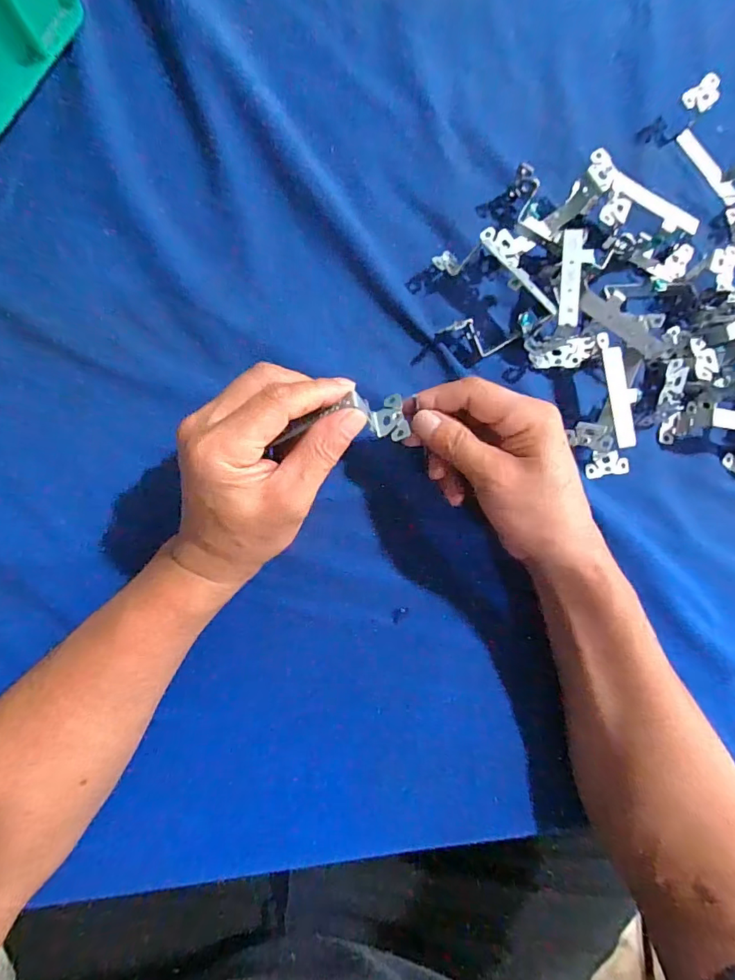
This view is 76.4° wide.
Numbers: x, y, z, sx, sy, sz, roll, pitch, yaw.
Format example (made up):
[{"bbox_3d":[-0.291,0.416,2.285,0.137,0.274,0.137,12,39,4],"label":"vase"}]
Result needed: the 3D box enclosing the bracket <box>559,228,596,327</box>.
[{"bbox_3d":[0.143,-0.145,0.319,0.020,0.006,0.067,4,86,13],"label":"bracket"}]

